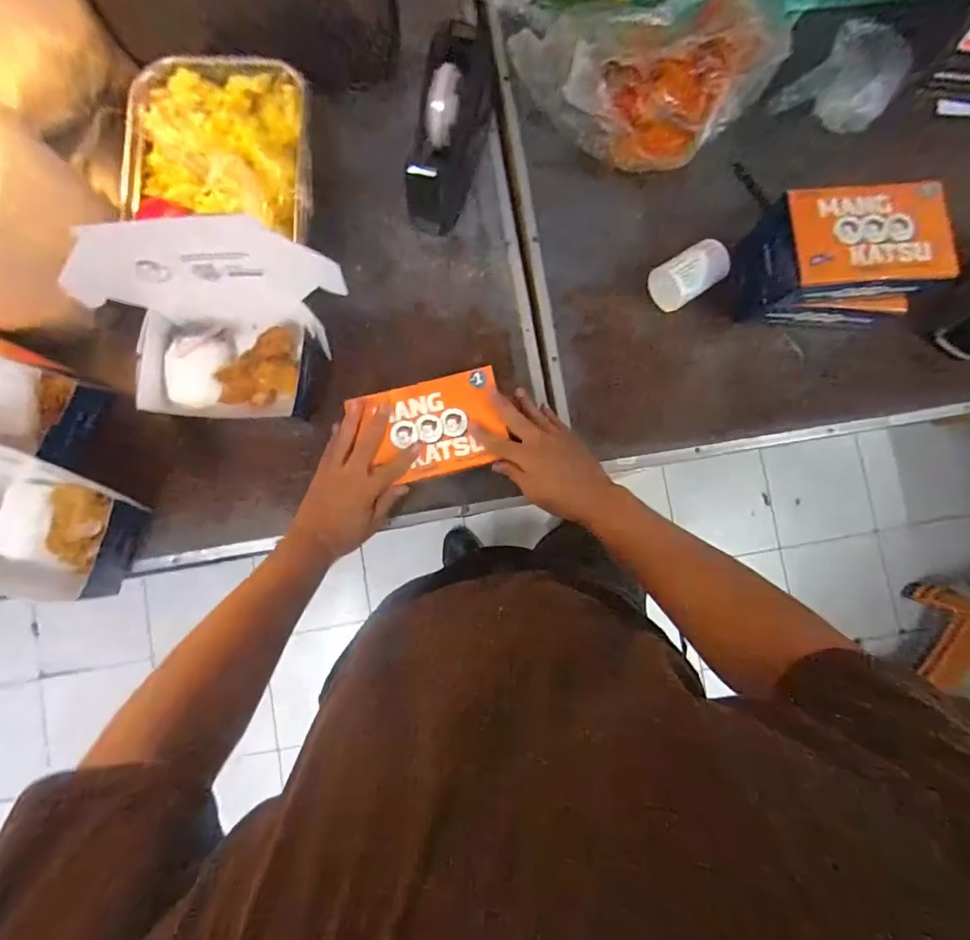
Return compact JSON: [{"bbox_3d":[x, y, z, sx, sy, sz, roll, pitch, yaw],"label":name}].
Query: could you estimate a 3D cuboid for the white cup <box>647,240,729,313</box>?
[{"bbox_3d":[0.253,-0.243,0.625,0.093,0.060,0.055,-32,87,-4],"label":"white cup"}]

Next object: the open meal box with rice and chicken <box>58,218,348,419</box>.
[{"bbox_3d":[-0.300,-0.158,0.560,0.262,0.151,0.168,1,85,-2],"label":"open meal box with rice and chicken"}]

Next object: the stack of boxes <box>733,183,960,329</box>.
[{"bbox_3d":[0.402,-0.244,0.569,0.194,0.100,0.127,-4,86,-3],"label":"stack of boxes"}]

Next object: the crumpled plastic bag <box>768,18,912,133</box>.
[{"bbox_3d":[0.469,-0.499,0.640,0.126,0.069,0.109,-44,88,-5],"label":"crumpled plastic bag"}]

